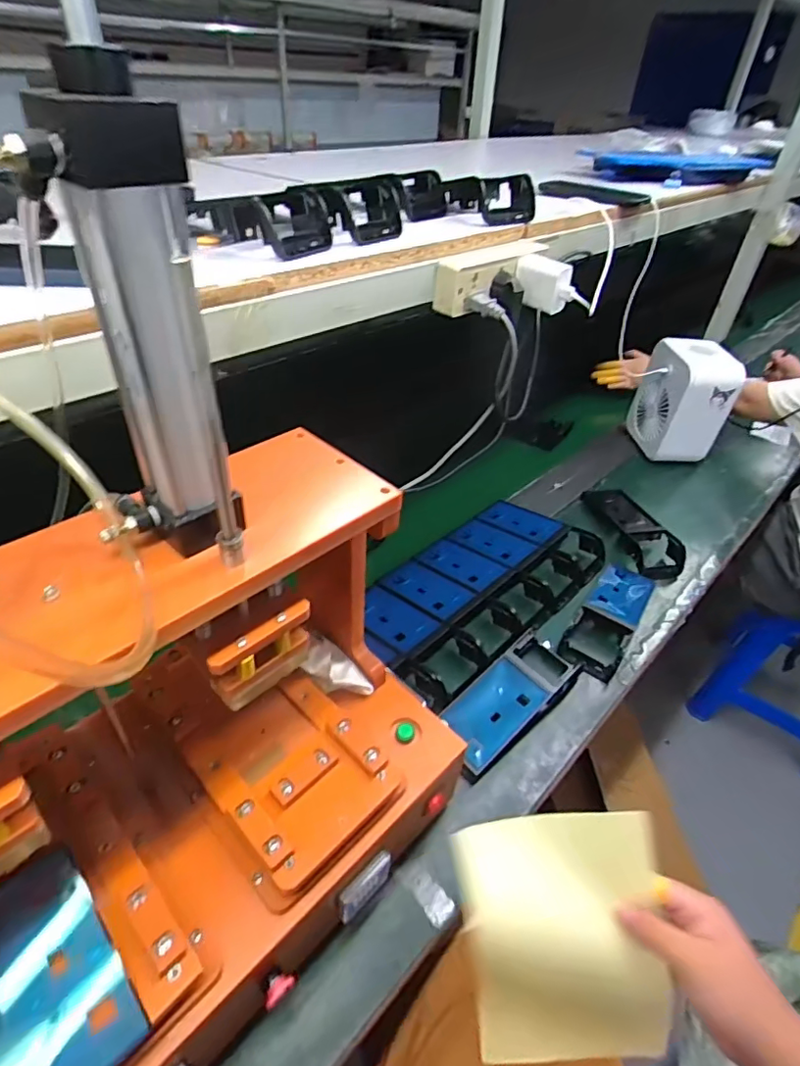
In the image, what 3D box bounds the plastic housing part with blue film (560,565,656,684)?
[{"bbox_3d":[0.310,0.110,0.794,0.079,0.046,0.240,26,45,25],"label":"plastic housing part with blue film"}]

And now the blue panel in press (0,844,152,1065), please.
[{"bbox_3d":[-0.208,0.261,0.322,0.067,0.004,0.124,-24,64,-38],"label":"blue panel in press"}]

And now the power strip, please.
[{"bbox_3d":[0.107,-0.294,0.621,0.038,0.050,0.183,30,47,28],"label":"power strip"}]

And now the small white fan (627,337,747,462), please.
[{"bbox_3d":[0.590,-0.272,1.161,0.129,0.249,0.168,5,40,1],"label":"small white fan"}]

